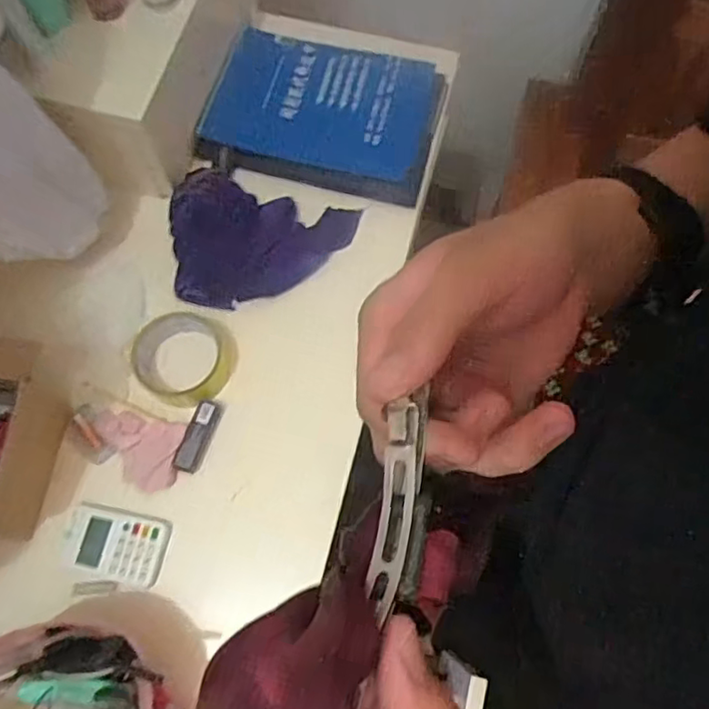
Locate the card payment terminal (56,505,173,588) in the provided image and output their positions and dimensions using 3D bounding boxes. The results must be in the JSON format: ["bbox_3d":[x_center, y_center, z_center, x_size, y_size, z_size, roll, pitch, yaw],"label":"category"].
[{"bbox_3d":[-0.214,0.168,0.540,0.092,0.013,0.056,13,71,4],"label":"card payment terminal"}]

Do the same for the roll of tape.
[{"bbox_3d":[-0.161,0.001,0.583,0.087,0.040,0.095,0,71,0],"label":"roll of tape"}]

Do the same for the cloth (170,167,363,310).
[{"bbox_3d":[-0.096,-0.138,0.630,0.198,0.041,0.143,-15,72,-5],"label":"cloth"}]

